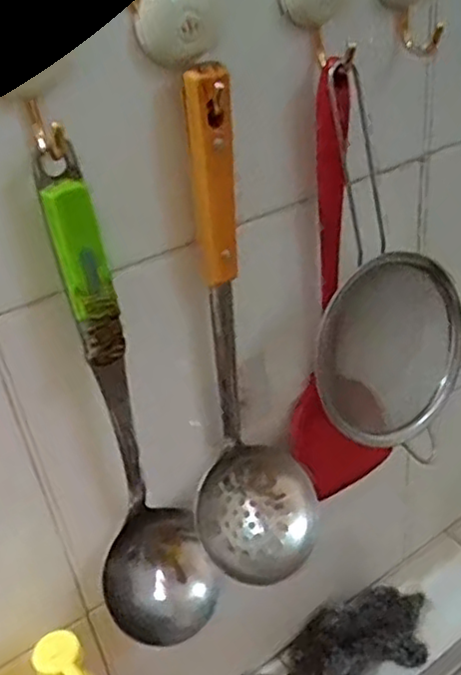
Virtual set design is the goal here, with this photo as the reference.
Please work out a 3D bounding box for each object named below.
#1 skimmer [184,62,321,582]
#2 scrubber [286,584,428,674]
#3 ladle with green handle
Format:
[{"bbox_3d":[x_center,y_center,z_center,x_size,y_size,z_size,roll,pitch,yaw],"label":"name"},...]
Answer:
[{"bbox_3d":[0.008,0.017,0.418,0.084,0.332,0.079,-5,33,3],"label":"skimmer"},{"bbox_3d":[0.124,0.284,0.644,0.144,0.033,0.072,-14,34,-11],"label":"scrubber"},{"bbox_3d":[-0.062,0.055,0.398,0.073,0.324,0.061,-13,34,-9],"label":"ladle with green handle"}]

